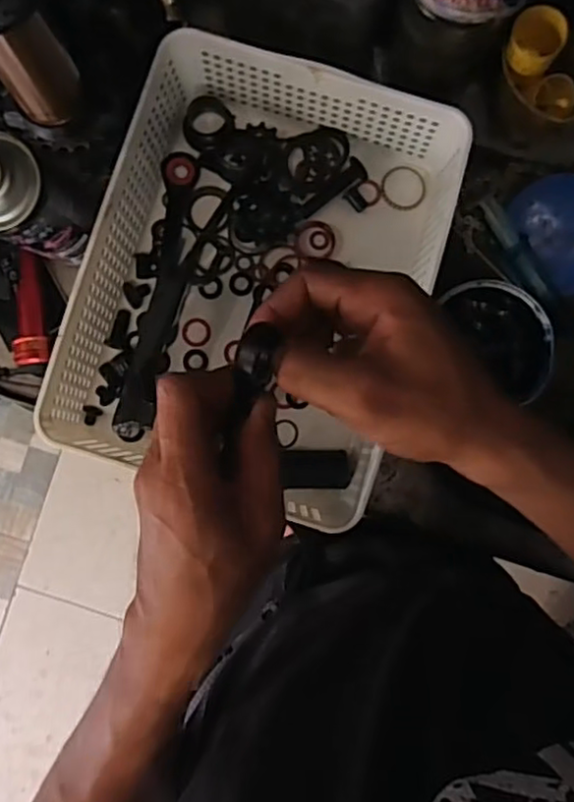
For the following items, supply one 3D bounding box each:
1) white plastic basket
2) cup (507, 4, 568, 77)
[{"bbox_3d":[-0.021,-0.097,0.511,0.245,0.082,0.317,17,88,-1],"label":"white plastic basket"},{"bbox_3d":[0.184,-0.266,0.476,0.037,0.027,0.041,19,88,-1],"label":"cup"}]

